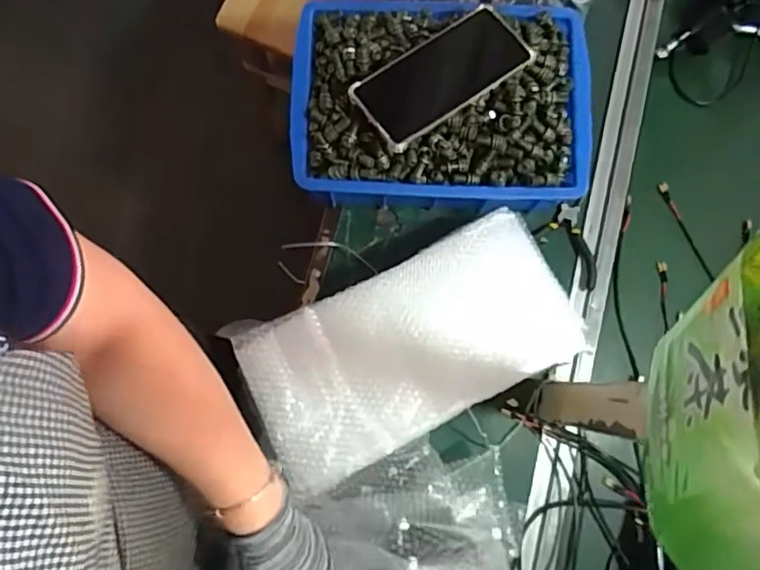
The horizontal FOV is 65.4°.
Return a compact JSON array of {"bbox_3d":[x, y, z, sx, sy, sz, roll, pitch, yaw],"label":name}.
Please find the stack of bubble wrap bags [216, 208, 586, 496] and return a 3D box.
[{"bbox_3d":[0.028,0.053,0.553,0.302,0.032,0.157,-25,81,-4],"label":"stack of bubble wrap bags"}]

